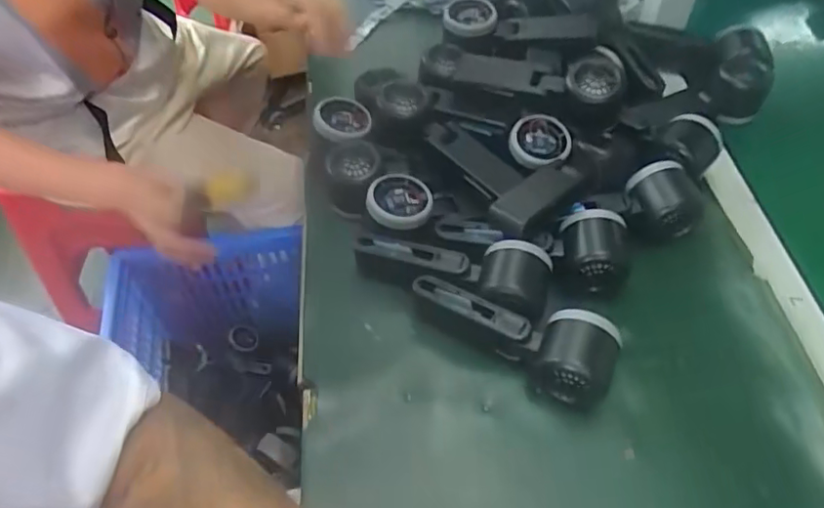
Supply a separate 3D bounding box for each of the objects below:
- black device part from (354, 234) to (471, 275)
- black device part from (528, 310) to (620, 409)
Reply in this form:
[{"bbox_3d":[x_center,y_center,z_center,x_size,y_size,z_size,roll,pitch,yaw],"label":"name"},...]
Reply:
[{"bbox_3d":[-0.001,-0.002,0.504,0.099,0.012,0.018,16,54,12],"label":"black device part"},{"bbox_3d":[0.124,0.080,0.457,0.059,0.053,0.057,21,59,17],"label":"black device part"}]

